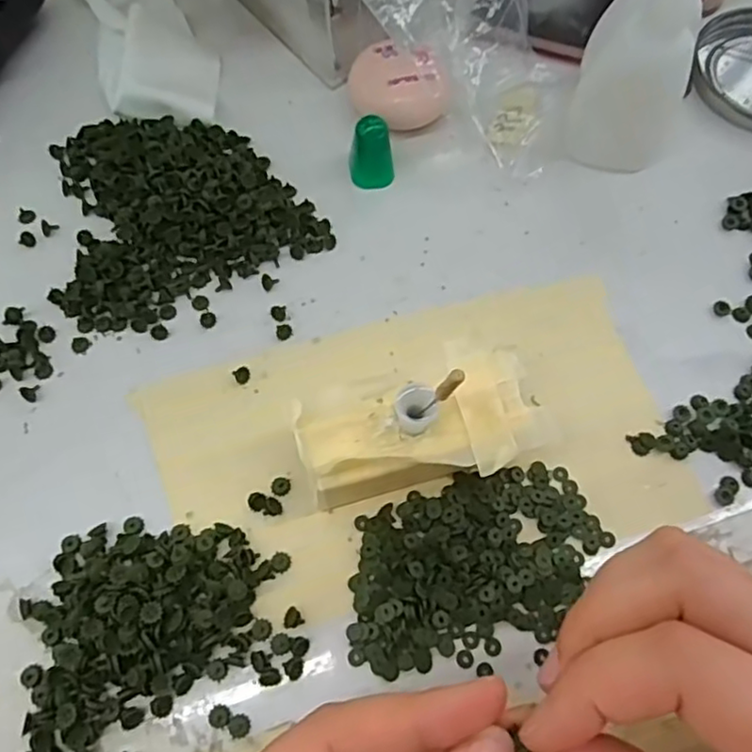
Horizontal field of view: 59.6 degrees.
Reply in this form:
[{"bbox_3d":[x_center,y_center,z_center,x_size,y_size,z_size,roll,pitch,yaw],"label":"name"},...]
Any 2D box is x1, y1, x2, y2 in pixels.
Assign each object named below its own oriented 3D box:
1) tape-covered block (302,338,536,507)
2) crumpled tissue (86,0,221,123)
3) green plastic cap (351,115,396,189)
[{"bbox_3d":[0.015,0.022,0.240,0.085,0.038,0.047,-21,69,-9],"label":"tape-covered block"},{"bbox_3d":[-0.116,-0.175,0.332,0.054,0.014,0.125,-19,69,-9],"label":"crumpled tissue"},{"bbox_3d":[-0.001,-0.100,0.297,0.019,0.028,0.016,1,68,-1],"label":"green plastic cap"}]

